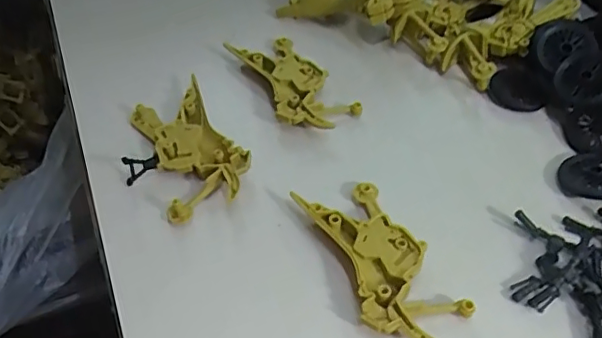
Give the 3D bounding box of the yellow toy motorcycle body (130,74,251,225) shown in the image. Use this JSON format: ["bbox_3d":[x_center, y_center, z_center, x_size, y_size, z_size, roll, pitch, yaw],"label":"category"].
[{"bbox_3d":[-0.064,-0.012,0.335,0.050,0.017,0.088,-18,51,-17],"label":"yellow toy motorcycle body"}]

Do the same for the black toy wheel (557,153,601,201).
[{"bbox_3d":[0.170,0.004,0.329,0.036,0.007,0.036,-20,41,18],"label":"black toy wheel"}]

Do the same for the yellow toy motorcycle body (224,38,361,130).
[{"bbox_3d":[-0.007,-0.056,0.376,0.048,0.018,0.096,-26,54,-22],"label":"yellow toy motorcycle body"}]

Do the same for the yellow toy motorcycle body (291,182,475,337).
[{"bbox_3d":[0.039,0.046,0.288,0.047,0.013,0.097,-21,52,-19],"label":"yellow toy motorcycle body"}]

